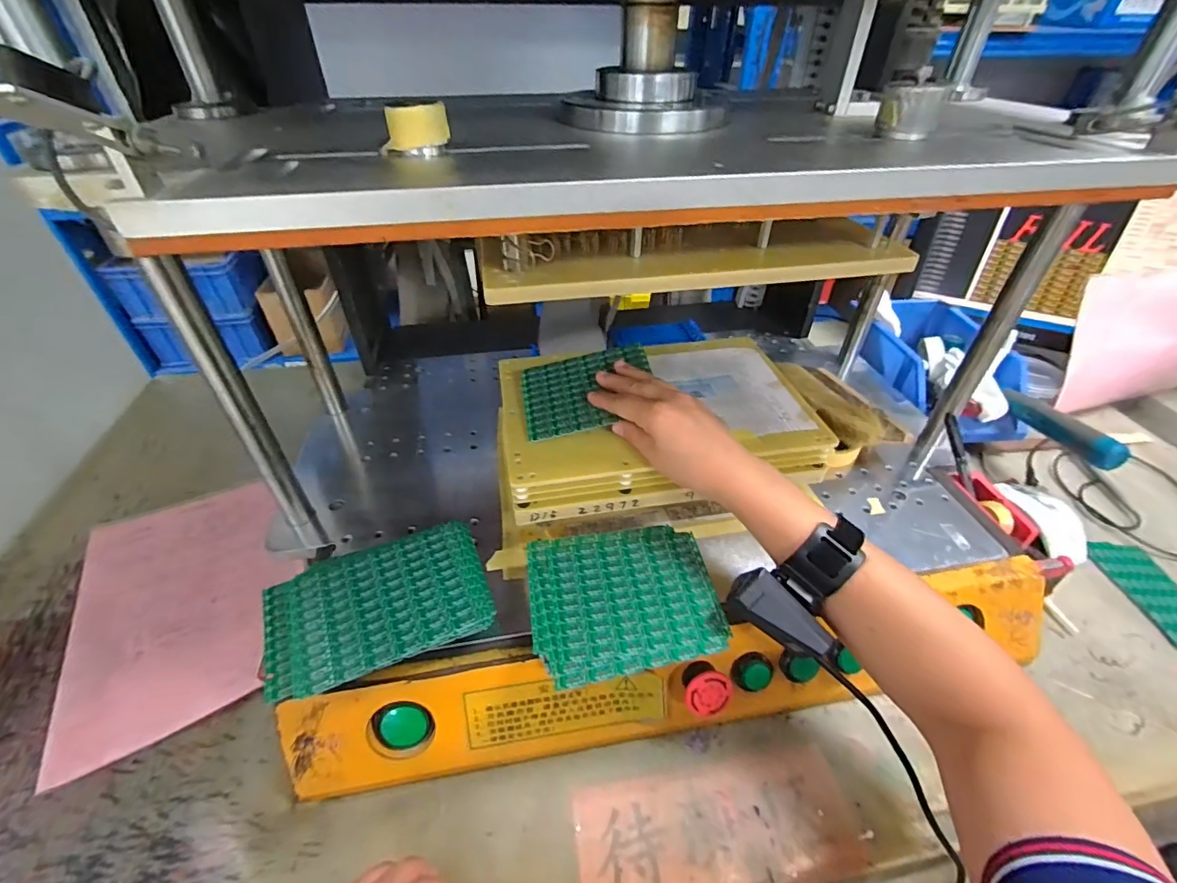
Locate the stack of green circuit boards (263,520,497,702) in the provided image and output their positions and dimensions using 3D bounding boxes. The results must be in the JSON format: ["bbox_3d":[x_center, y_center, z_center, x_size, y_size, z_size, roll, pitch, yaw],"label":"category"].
[{"bbox_3d":[-0.161,0.125,0.383,0.161,0.019,0.107,-17,44,-19],"label":"stack of green circuit boards"}]

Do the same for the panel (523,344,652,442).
[{"bbox_3d":[-0.001,-0.050,0.476,0.122,0.004,0.096,-13,49,2],"label":"panel"}]

